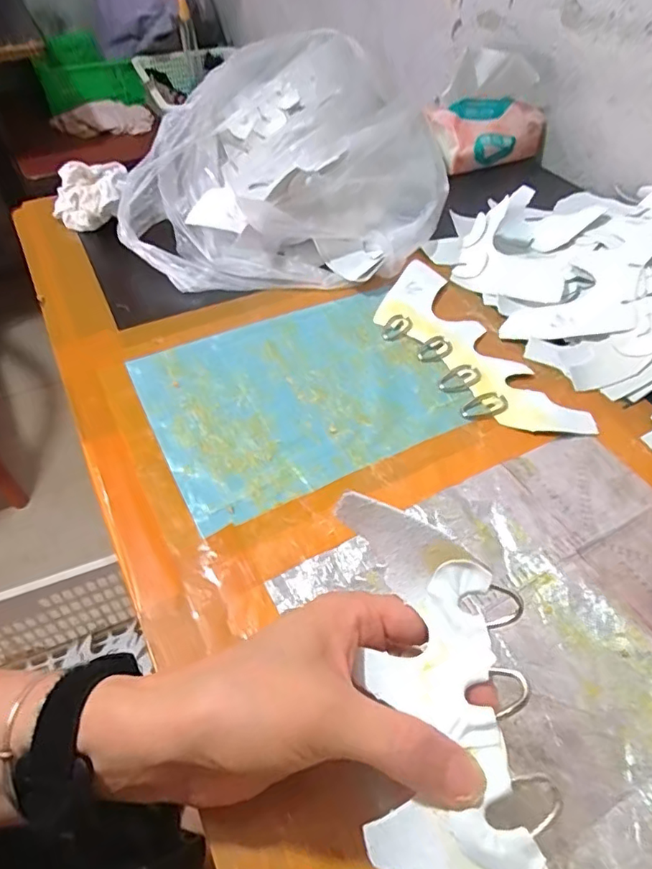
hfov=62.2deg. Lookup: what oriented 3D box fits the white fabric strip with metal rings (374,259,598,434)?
[{"bbox_3d":[0.106,-0.069,0.430,0.080,0.009,0.216,-20,53,-17],"label":"white fabric strip with metal rings"}]

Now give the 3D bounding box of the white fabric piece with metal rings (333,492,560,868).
[{"bbox_3d":[0.049,0.123,0.188,0.063,0.033,0.207,-6,65,-4],"label":"white fabric piece with metal rings"}]

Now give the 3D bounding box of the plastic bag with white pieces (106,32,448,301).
[{"bbox_3d":[-0.031,-0.269,0.521,0.282,0.113,0.299,10,50,8],"label":"plastic bag with white pieces"}]

